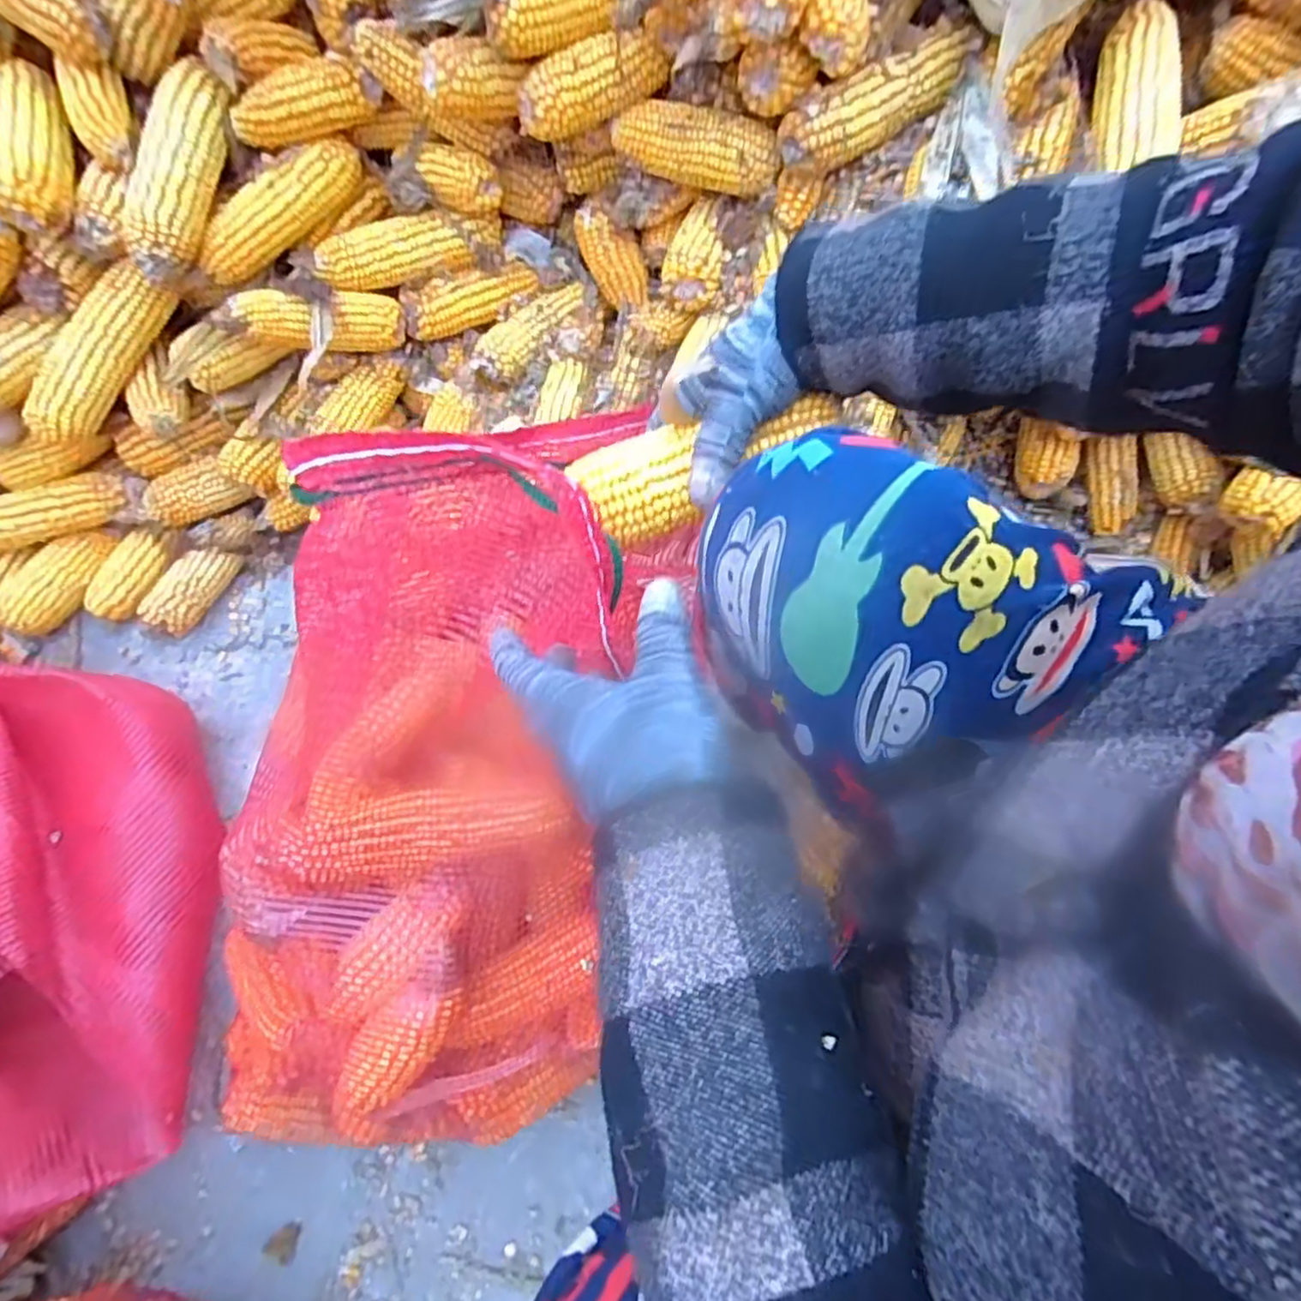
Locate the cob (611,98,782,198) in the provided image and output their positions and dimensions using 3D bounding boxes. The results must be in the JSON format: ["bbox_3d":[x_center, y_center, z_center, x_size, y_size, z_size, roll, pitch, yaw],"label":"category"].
[{"bbox_3d":[0.039,-0.420,0.573,0.136,0.048,0.044,12,79,4],"label":"cob"}]

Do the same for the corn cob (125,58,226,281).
[{"bbox_3d":[-0.384,-0.387,0.555,0.044,0.046,0.173,16,79,4],"label":"corn cob"}]

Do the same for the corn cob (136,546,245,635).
[{"bbox_3d":[-0.475,-0.062,0.717,0.042,0.054,0.107,33,81,7],"label":"corn cob"}]

